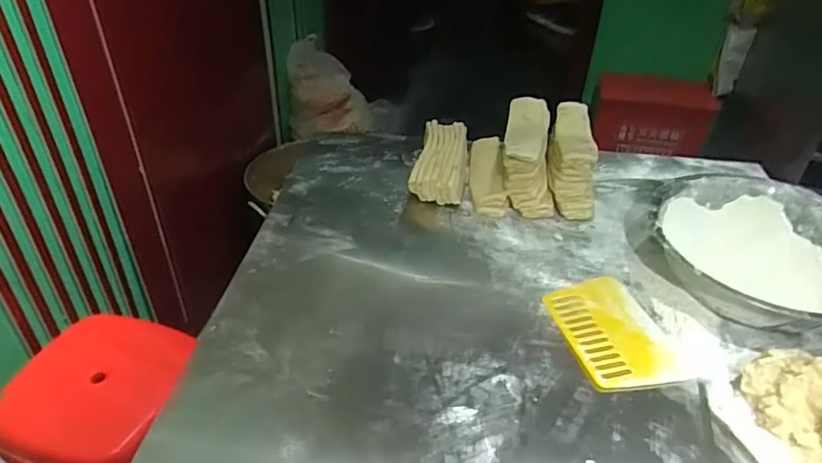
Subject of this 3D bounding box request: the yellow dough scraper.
[{"bbox_3d":[0.241,0.118,0.661,0.126,0.006,0.163,-9,41,-13],"label":"yellow dough scraper"}]

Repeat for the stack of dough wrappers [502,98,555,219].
[{"bbox_3d":[0.190,-0.128,0.893,0.081,0.110,0.211,8,38,8],"label":"stack of dough wrappers"}]

